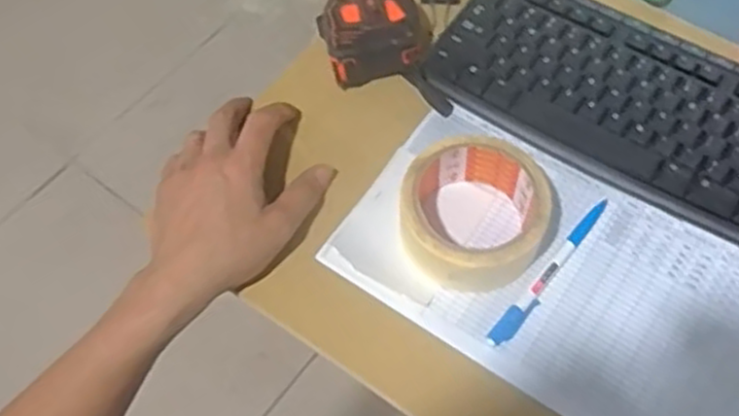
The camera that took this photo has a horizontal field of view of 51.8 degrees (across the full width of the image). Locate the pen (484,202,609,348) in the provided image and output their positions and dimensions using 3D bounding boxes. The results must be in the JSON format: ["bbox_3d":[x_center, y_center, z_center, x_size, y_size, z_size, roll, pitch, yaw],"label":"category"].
[{"bbox_3d":[0.124,0.044,0.518,0.013,0.007,0.134,36,67,21],"label":"pen"}]

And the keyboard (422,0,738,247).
[{"bbox_3d":[0.252,-0.051,0.552,0.427,0.022,0.141,29,64,18],"label":"keyboard"}]

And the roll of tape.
[{"bbox_3d":[0.068,0.005,0.516,0.101,0.054,0.093,-1,59,2],"label":"roll of tape"}]

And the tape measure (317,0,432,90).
[{"bbox_3d":[0.008,-0.140,0.601,0.092,0.042,0.075,-17,60,-8],"label":"tape measure"}]

